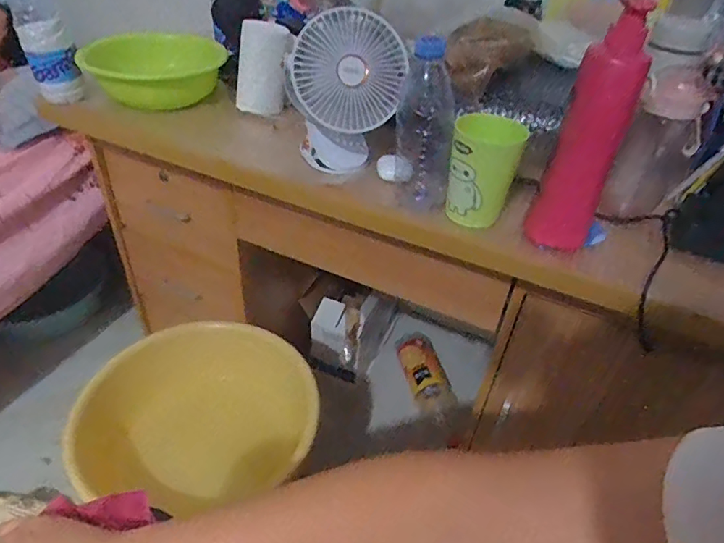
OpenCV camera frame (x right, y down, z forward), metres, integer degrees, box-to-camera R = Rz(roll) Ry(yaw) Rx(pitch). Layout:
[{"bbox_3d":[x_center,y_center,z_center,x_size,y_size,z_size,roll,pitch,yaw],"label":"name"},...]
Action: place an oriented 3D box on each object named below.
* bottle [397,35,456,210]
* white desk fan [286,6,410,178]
[{"bbox_3d":[0.079,-0.176,0.603,0.072,0.185,0.072,7,40,2],"label":"bottle"},{"bbox_3d":[-0.020,-0.222,0.650,0.142,0.189,0.088,11,40,7],"label":"white desk fan"}]

